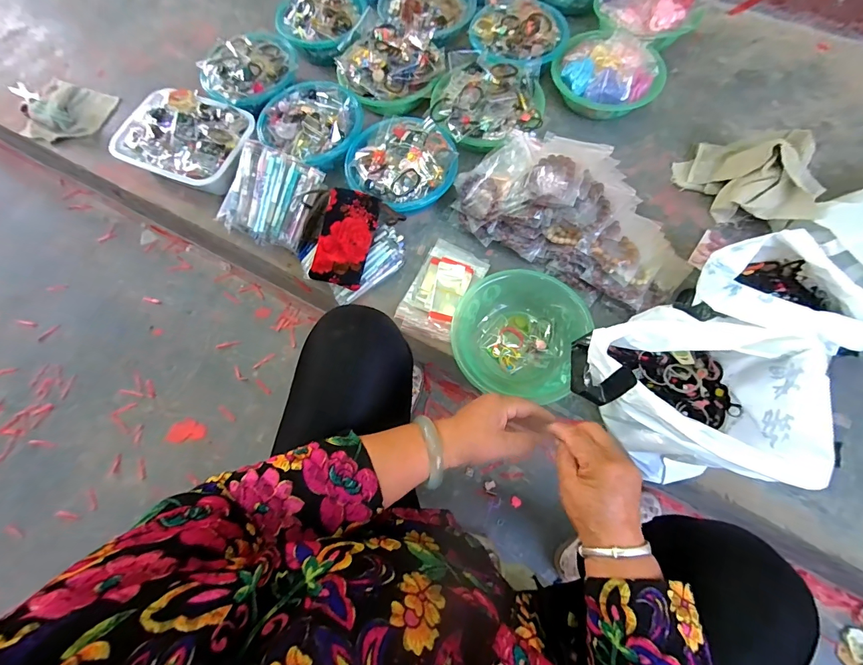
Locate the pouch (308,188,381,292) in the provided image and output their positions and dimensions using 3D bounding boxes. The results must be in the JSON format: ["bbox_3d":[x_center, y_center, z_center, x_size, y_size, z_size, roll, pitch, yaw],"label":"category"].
[{"bbox_3d":[-0.158,-0.172,0.697,0.091,0.022,0.173,14,85,-4],"label":"pouch"}]

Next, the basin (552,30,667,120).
[{"bbox_3d":[0.386,-0.573,0.846,0.202,0.100,0.218,0,71,1],"label":"basin"}]

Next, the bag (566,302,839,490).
[{"bbox_3d":[0.387,0.065,0.574,0.265,0.204,0.288,-44,75,-12],"label":"bag"}]

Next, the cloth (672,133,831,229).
[{"bbox_3d":[0.641,-0.312,0.748,0.186,0.103,0.245,-34,73,-10],"label":"cloth"}]

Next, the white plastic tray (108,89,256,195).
[{"bbox_3d":[-0.537,-0.421,0.846,0.287,0.077,0.202,20,73,8],"label":"white plastic tray"}]

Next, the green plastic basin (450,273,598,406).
[{"bbox_3d":[0.149,0.007,0.677,0.219,0.062,0.239,0,71,1],"label":"green plastic basin"}]

